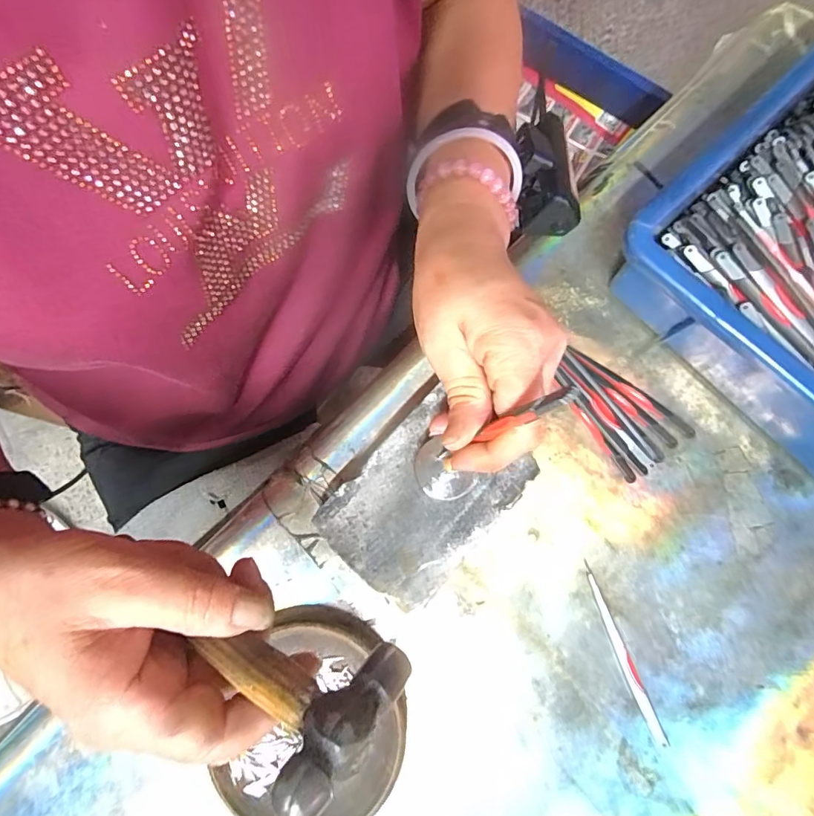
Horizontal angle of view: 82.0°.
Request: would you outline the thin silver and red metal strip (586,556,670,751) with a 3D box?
[{"bbox_3d":[0.132,0.150,0.285,0.008,0.004,0.108,-21,80,-3],"label":"thin silver and red metal strip"}]

